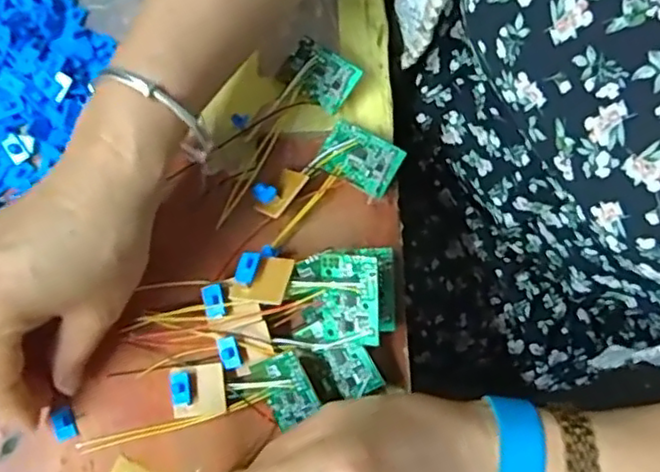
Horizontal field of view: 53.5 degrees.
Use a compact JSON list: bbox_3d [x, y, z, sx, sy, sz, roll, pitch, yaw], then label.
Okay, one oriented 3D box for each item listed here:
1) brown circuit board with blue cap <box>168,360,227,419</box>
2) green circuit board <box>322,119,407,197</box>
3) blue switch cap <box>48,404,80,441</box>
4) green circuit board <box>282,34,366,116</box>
[{"bbox_3d":[-0.067,0.077,0.329,0.028,0.011,0.025,-7,76,-4],"label":"brown circuit board with blue cap"},{"bbox_3d":[0.017,-0.043,0.361,0.043,0.004,0.029,29,81,12],"label":"green circuit board"},{"bbox_3d":[-0.134,0.094,0.328,0.012,0.004,0.016,-25,77,-8],"label":"blue switch cap"},{"bbox_3d":[-0.006,-0.092,0.371,0.041,0.005,0.028,37,89,14],"label":"green circuit board"}]

